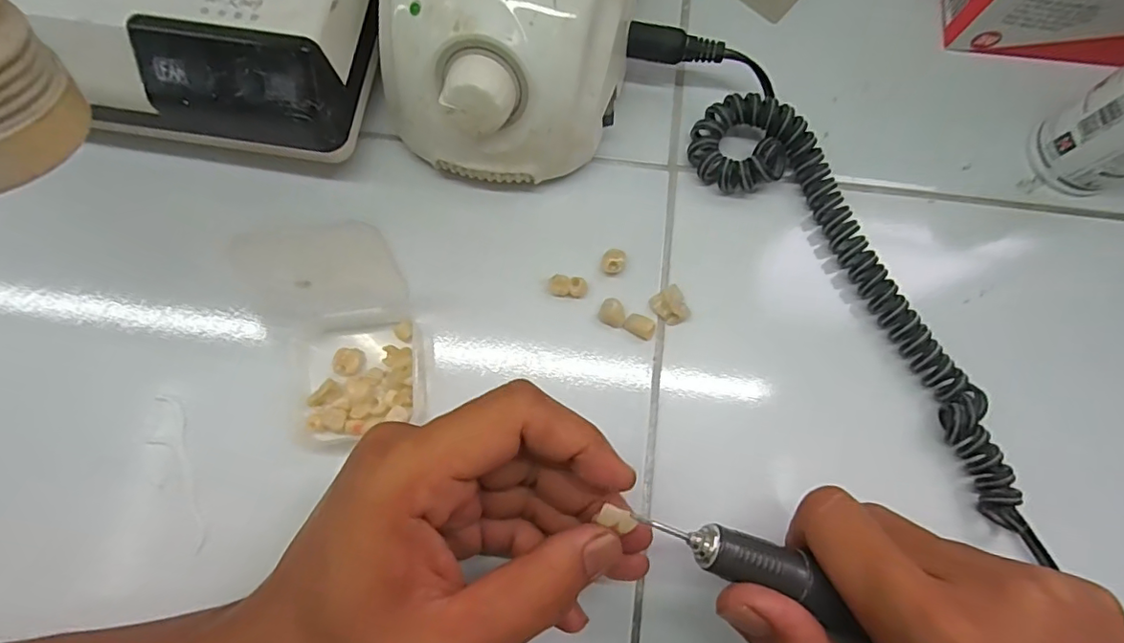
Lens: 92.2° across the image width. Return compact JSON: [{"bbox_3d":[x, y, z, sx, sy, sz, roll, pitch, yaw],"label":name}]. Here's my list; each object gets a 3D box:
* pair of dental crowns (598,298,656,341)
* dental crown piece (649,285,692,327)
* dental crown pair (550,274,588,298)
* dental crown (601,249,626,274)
[{"bbox_3d":[0.030,-0.001,0.251,0.027,0.008,0.011,24,79,4],"label":"pair of dental crowns"},{"bbox_3d":[0.051,-0.007,0.252,0.016,0.008,0.017,0,78,-1],"label":"dental crown piece"},{"bbox_3d":[0.003,-0.016,0.253,0.017,0.008,0.009,0,78,-1],"label":"dental crown pair"},{"bbox_3d":[0.024,-0.029,0.257,0.011,0.007,0.010,0,78,-1],"label":"dental crown"}]

